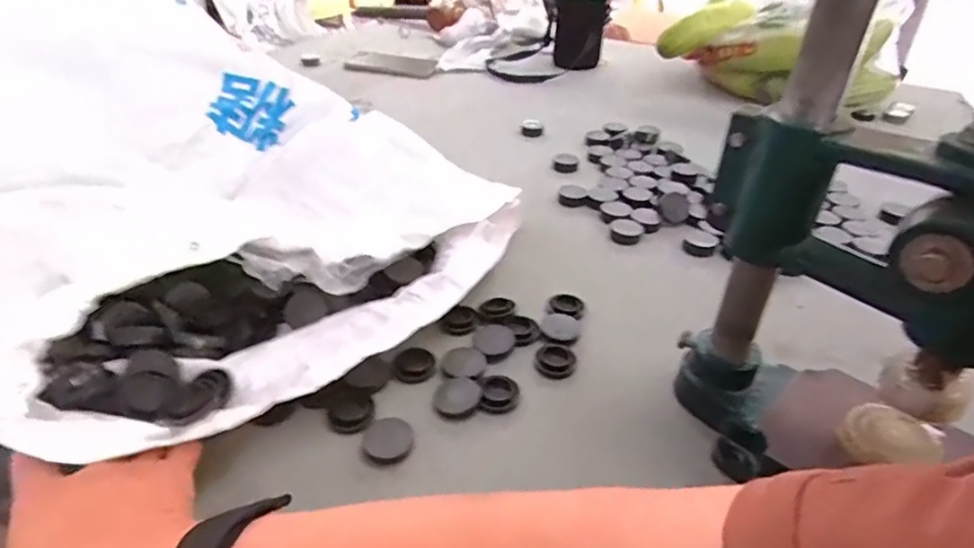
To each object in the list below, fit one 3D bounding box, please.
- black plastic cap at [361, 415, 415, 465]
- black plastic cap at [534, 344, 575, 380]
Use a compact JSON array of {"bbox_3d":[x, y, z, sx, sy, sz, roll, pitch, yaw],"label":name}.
[{"bbox_3d":[-0.064,0.106,0.382,0.031,0.004,0.038,-1,35,-5],"label":"black plastic cap"},{"bbox_3d":[0.053,0.068,0.453,0.030,0.009,0.034,8,35,9],"label":"black plastic cap"}]

